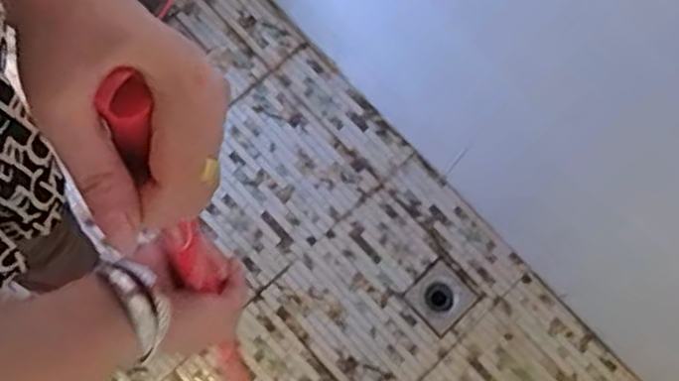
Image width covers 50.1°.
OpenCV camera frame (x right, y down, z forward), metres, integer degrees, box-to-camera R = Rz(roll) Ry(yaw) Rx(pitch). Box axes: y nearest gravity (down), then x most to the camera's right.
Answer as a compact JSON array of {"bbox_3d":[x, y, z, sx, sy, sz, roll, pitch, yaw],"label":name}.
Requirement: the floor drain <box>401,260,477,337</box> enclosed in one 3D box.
[{"bbox_3d":[0.180,0.191,1.293,0.098,0.014,0.103,43,74,12],"label":"floor drain"}]

